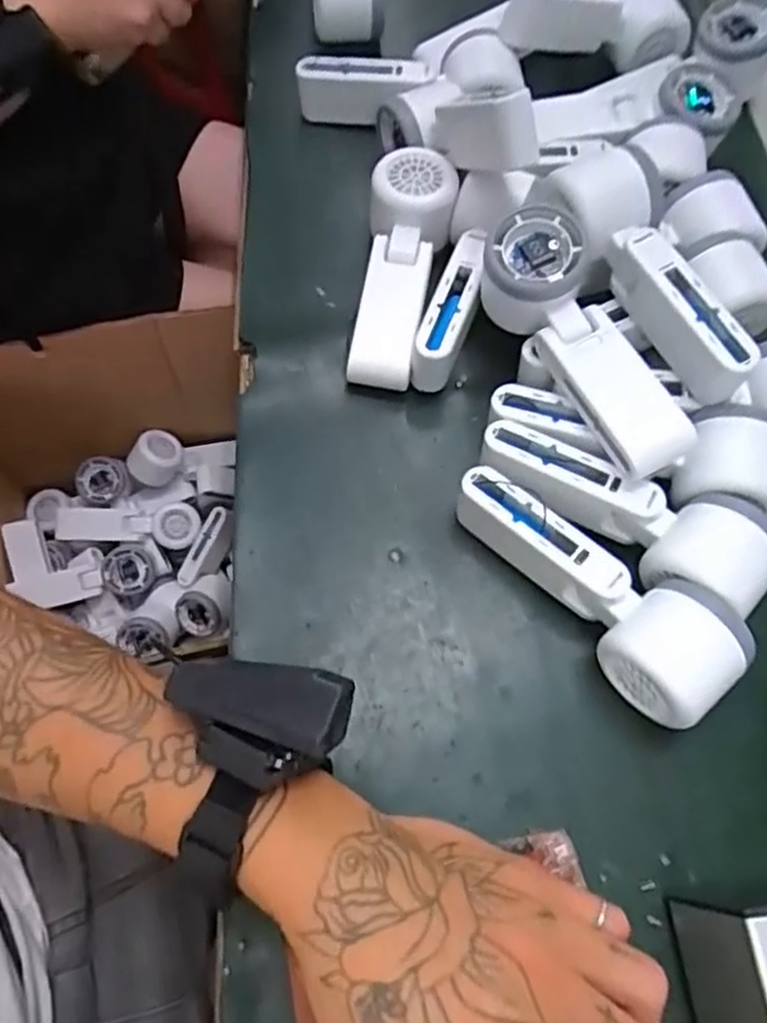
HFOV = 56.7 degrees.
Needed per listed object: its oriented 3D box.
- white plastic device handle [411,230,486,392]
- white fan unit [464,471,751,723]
[{"bbox_3d":[0.042,-0.127,0.449,0.026,0.043,0.097,19,70,5],"label":"white plastic device handle"},{"bbox_3d":[0.114,0.036,0.382,0.059,0.049,0.163,-36,70,-16],"label":"white fan unit"}]

